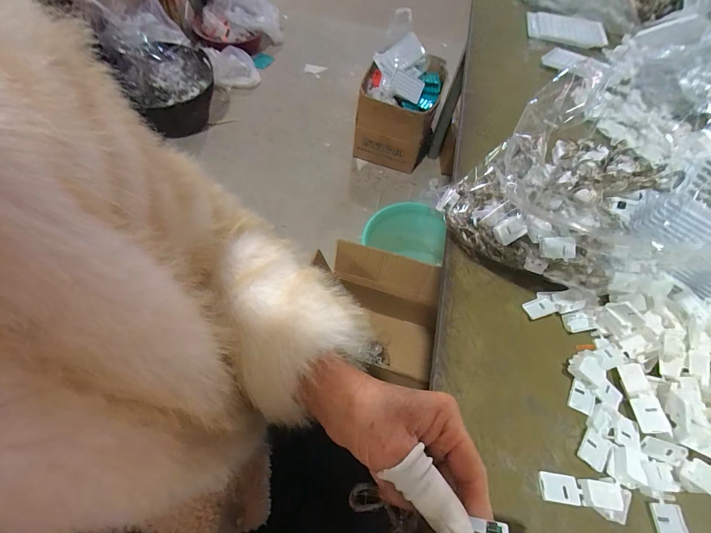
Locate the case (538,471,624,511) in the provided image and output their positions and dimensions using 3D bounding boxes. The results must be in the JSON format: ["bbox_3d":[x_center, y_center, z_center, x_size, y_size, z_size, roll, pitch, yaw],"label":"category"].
[{"bbox_3d":[0.172,0.172,0.251,0.056,0.014,0.019,7,58,3],"label":"case"}]

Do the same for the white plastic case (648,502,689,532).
[{"bbox_3d":[0.235,0.194,0.247,0.020,0.009,0.027,5,58,1],"label":"white plastic case"}]

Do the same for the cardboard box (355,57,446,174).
[{"bbox_3d":[0.180,-0.637,1.412,0.321,0.325,0.300,15,59,4],"label":"cardboard box"}]

